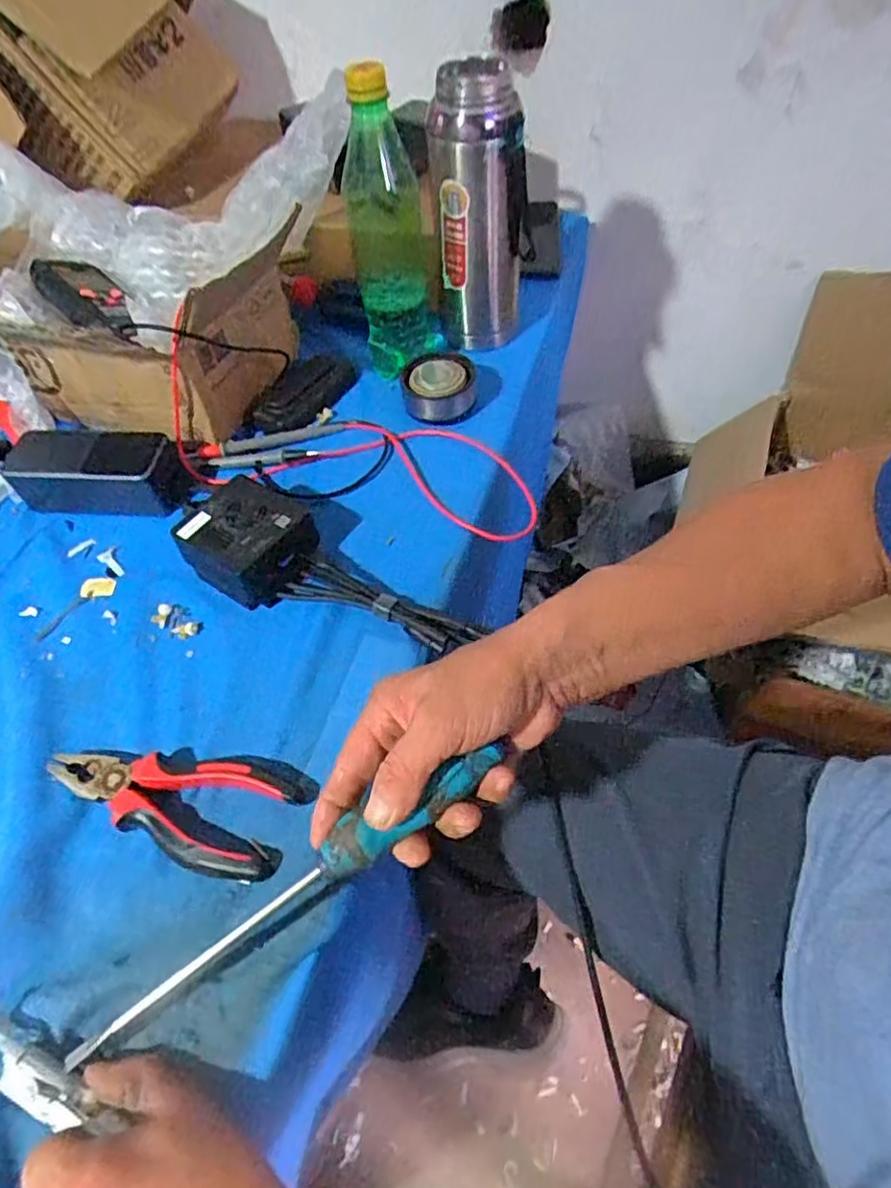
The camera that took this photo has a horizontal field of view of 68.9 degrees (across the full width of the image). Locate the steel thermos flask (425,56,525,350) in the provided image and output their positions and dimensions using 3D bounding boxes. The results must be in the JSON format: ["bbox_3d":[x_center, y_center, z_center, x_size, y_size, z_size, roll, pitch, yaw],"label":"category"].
[{"bbox_3d":[0.033,-0.343,0.592,0.080,0.212,0.074,3,53,7],"label":"steel thermos flask"}]

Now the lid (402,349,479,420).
[{"bbox_3d":[-0.006,-0.190,0.592,0.066,0.030,0.059,-5,53,1],"label":"lid"}]

